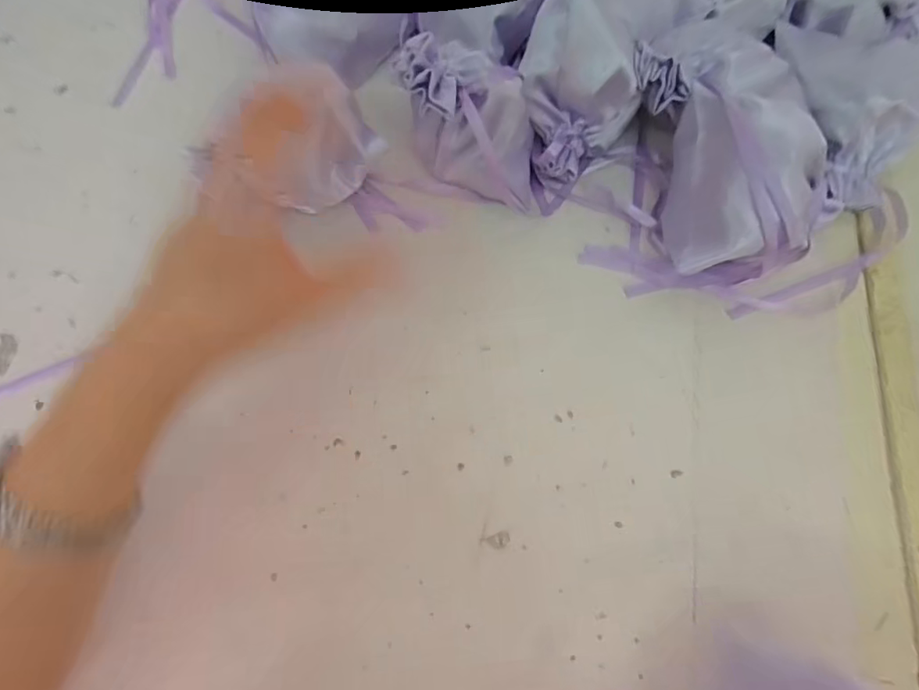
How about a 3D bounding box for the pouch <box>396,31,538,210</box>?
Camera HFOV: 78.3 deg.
[{"bbox_3d":[0.006,-0.130,0.356,0.083,0.093,0.060,2,68,0],"label":"pouch"}]

